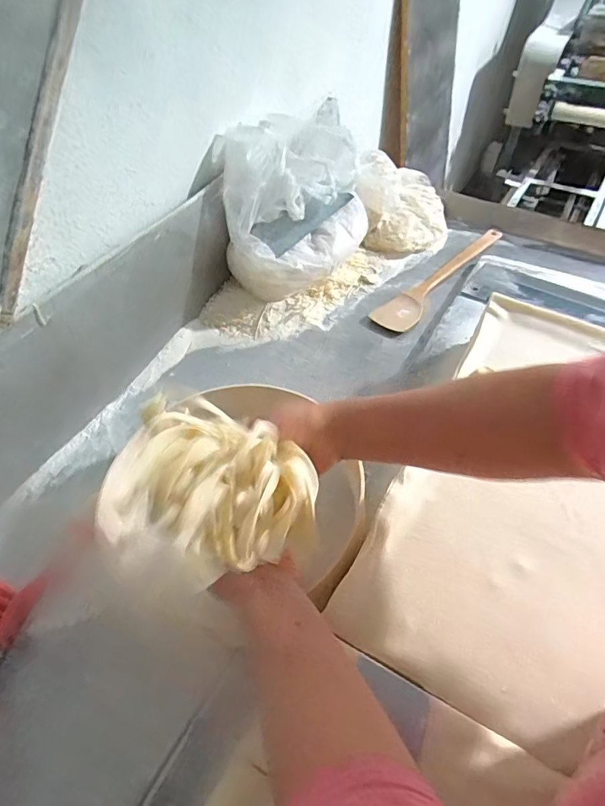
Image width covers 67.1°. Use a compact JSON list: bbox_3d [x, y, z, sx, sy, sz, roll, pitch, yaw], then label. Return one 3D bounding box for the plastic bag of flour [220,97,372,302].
[{"bbox_3d":[-0.016,-0.323,0.755,0.195,0.209,0.237,17,55,14],"label":"plastic bag of flour"}]

